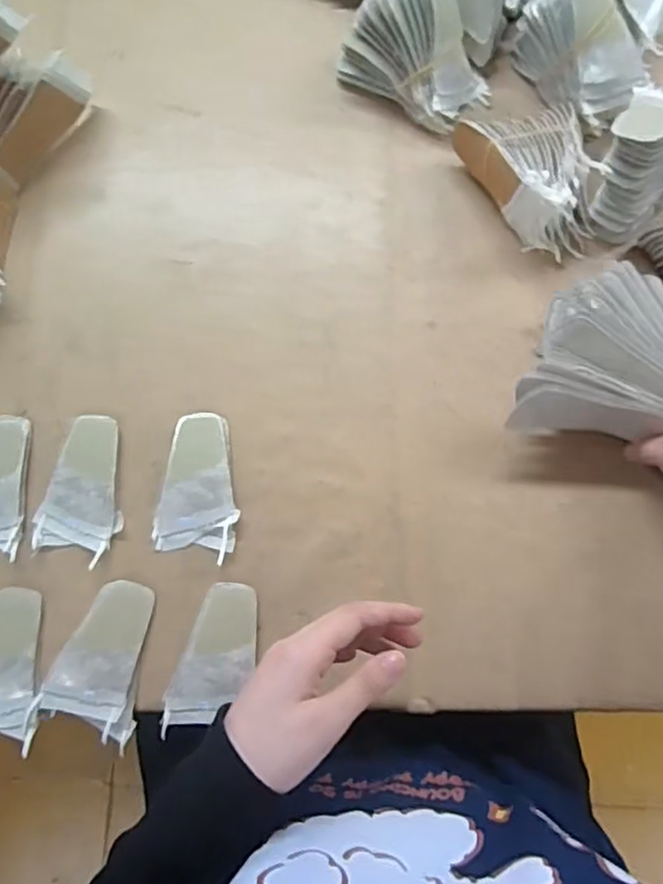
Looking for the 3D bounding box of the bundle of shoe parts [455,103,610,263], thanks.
[{"bbox_3d":[0.156,-0.204,0.505,0.086,0.063,0.117,-15,77,-2],"label":"bundle of shoe parts"}]

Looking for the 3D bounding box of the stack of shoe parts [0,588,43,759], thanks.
[{"bbox_3d":[-0.227,0.154,0.453,0.060,0.004,0.101,10,78,4],"label":"stack of shoe parts"}]

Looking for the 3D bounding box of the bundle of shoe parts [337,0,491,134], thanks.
[{"bbox_3d":[0.069,-0.315,0.521,0.120,0.078,0.066,33,80,8],"label":"bundle of shoe parts"}]

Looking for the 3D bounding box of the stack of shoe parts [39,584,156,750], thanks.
[{"bbox_3d":[-0.159,0.149,0.453,0.063,0.010,0.102,14,78,5],"label":"stack of shoe parts"}]

